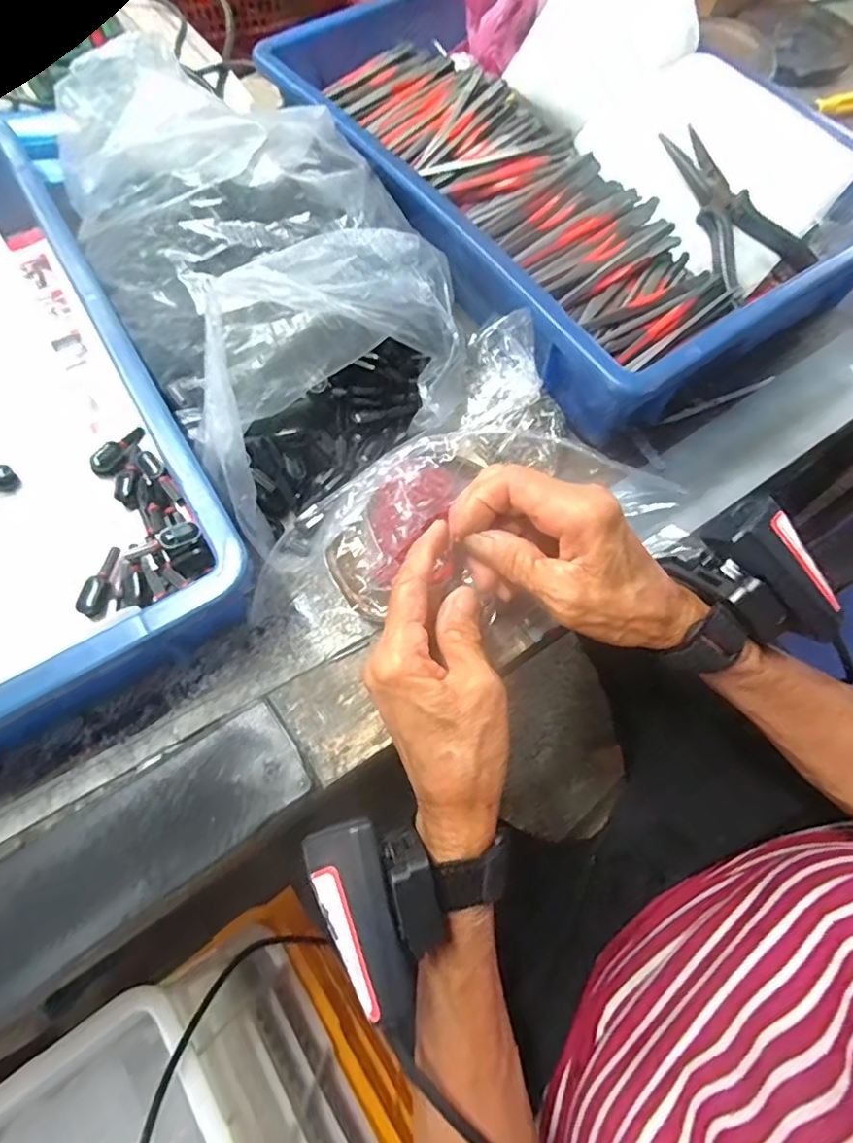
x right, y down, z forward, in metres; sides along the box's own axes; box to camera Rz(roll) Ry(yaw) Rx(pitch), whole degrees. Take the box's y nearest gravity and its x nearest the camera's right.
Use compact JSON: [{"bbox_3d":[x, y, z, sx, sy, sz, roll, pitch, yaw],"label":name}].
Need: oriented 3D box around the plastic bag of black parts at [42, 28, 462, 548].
[{"bbox_3d":[-0.084,-0.175,0.345,0.192,0.135,0.247,-32,70,-12],"label":"plastic bag of black parts"}]

